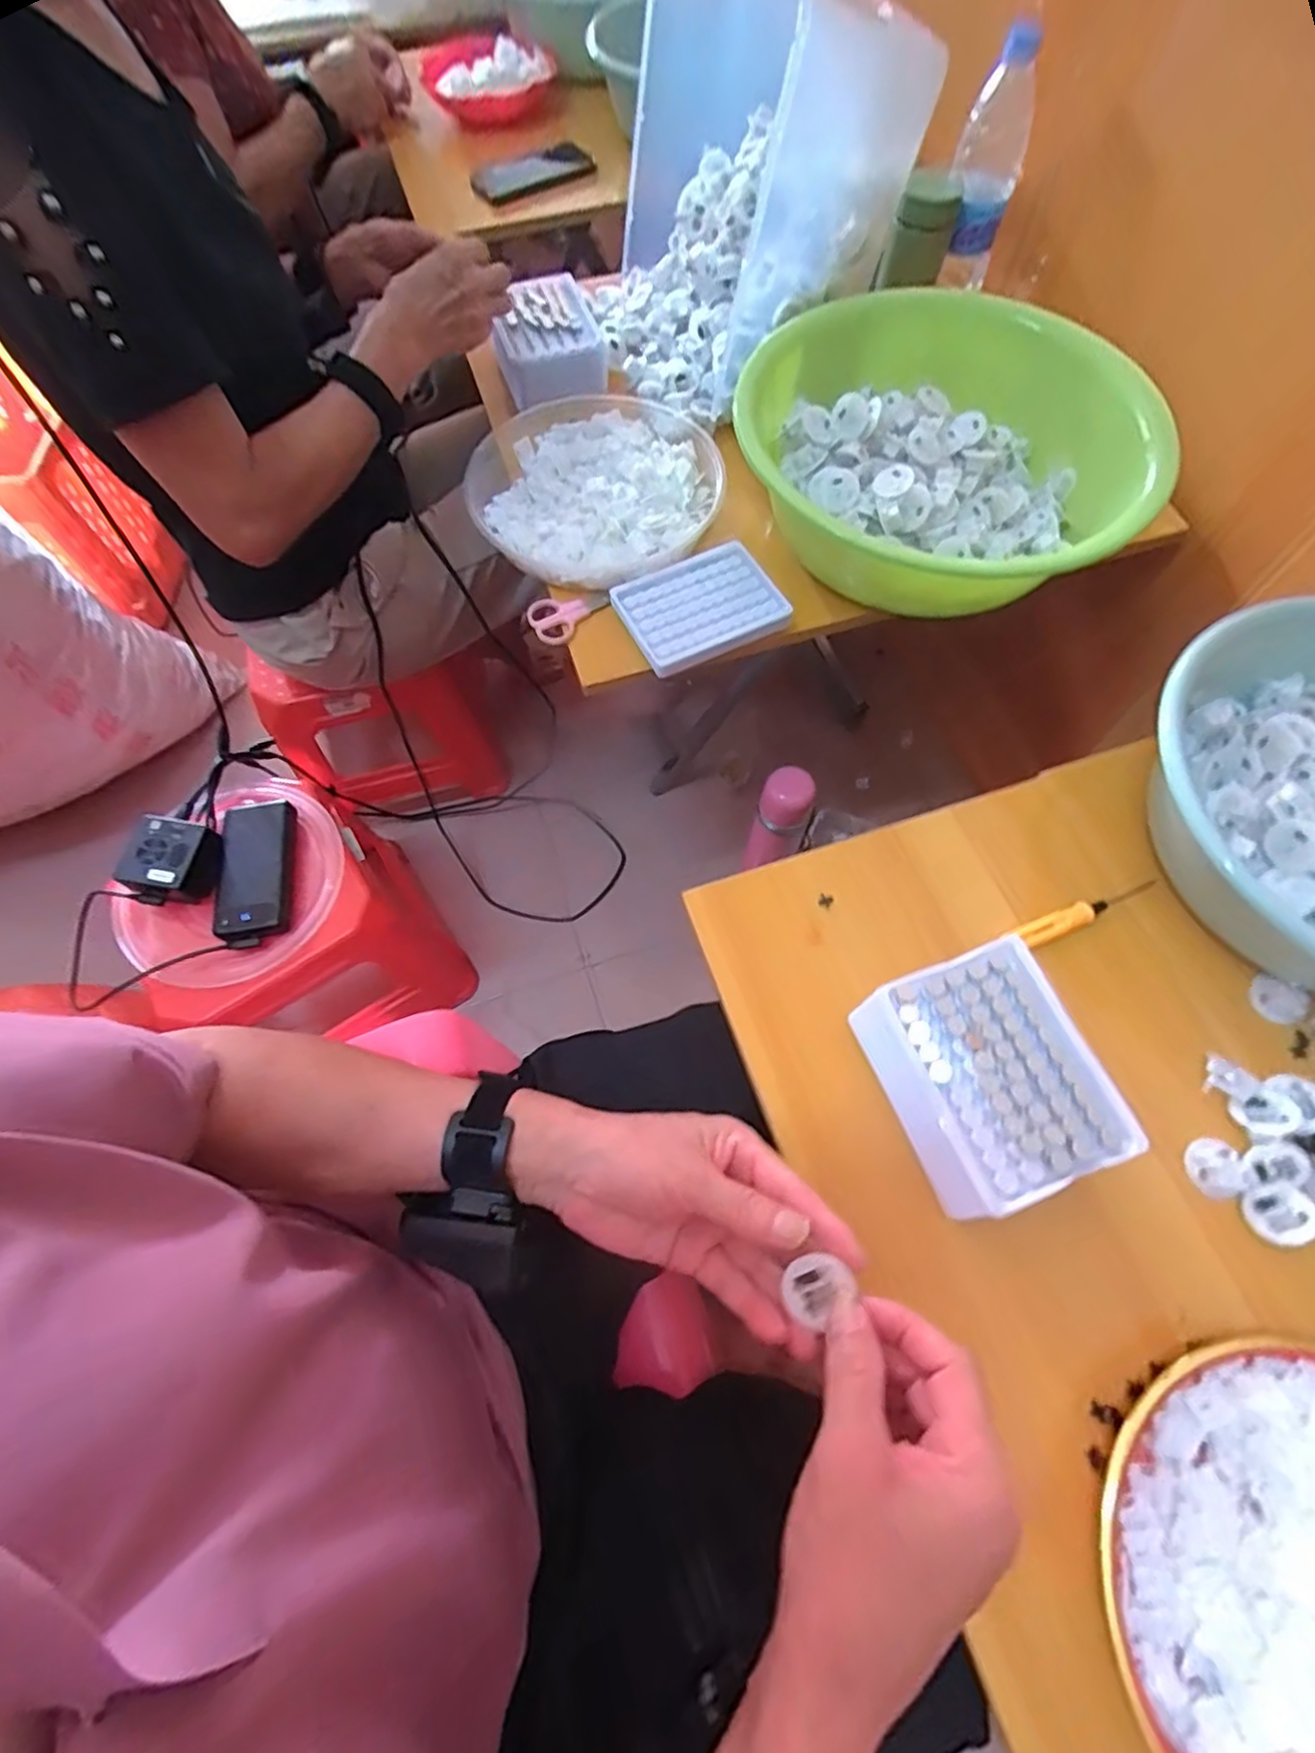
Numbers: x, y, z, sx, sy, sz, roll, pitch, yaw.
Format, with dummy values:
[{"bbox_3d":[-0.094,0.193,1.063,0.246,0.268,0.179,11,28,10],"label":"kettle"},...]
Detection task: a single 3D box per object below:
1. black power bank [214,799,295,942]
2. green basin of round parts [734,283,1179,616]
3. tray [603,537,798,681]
[{"bbox_3d":[-0.434,-0.007,0.741,0.070,0.027,0.152,-1,64,-19],"label":"black power bank"},{"bbox_3d":[0.229,-0.348,0.573,0.328,0.123,0.233,29,71,12],"label":"green basin of round parts"},{"bbox_3d":[0.037,-0.230,0.579,0.127,0.021,0.095,-25,69,-9],"label":"tray"}]

